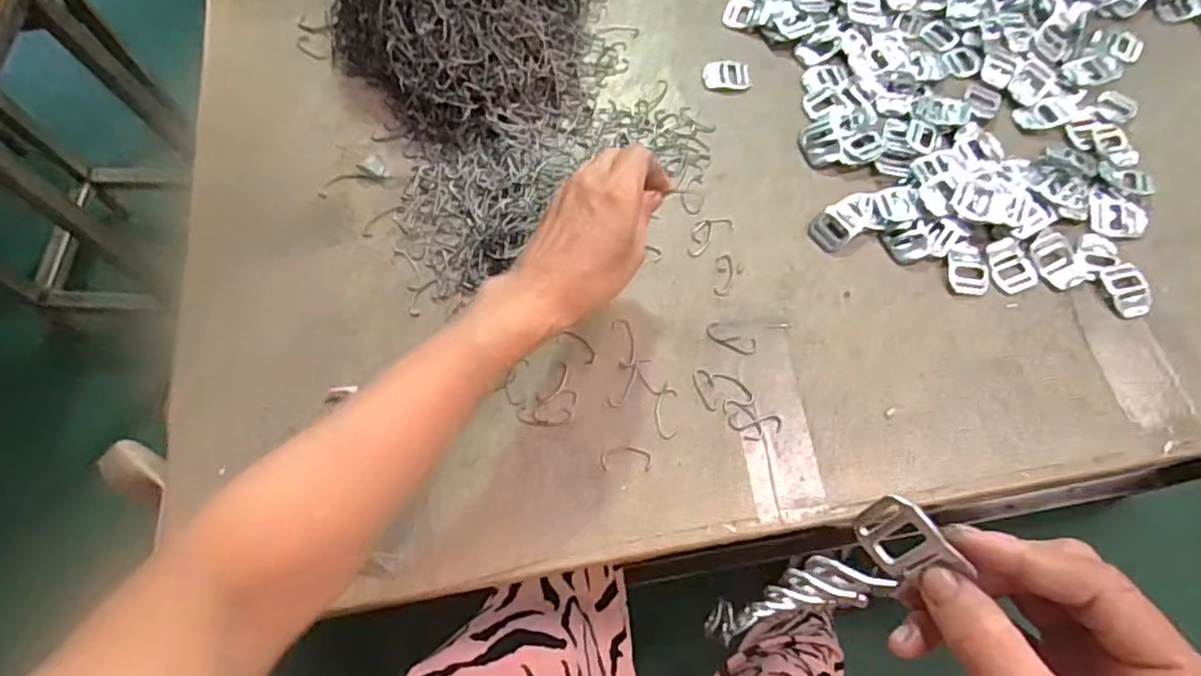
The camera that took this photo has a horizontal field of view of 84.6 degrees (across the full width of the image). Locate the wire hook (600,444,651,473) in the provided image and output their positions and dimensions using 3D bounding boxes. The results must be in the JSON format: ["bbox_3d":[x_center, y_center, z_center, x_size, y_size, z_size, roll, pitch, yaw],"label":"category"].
[{"bbox_3d":[0.016,0.077,0.423,0.033,0.004,0.016,1,67,2],"label":"wire hook"}]

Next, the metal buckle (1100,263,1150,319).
[{"bbox_3d":[0.369,-0.033,0.461,0.027,0.011,0.039,-10,67,-3],"label":"metal buckle"}]

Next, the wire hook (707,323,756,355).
[{"bbox_3d":[0.090,0.000,0.453,0.035,0.004,0.013,26,70,12],"label":"wire hook"}]

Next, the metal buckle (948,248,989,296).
[{"bbox_3d":[0.262,-0.047,0.469,0.027,0.004,0.034,3,67,3],"label":"metal buckle"}]

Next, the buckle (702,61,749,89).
[{"bbox_3d":[0.105,-0.219,0.549,0.037,0.004,0.029,2,67,2],"label":"buckle"}]

